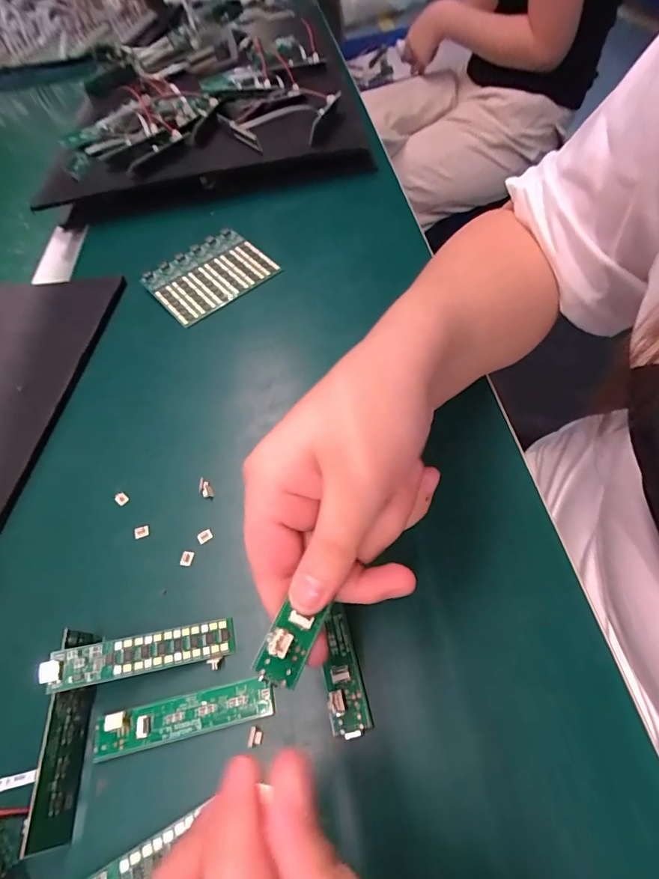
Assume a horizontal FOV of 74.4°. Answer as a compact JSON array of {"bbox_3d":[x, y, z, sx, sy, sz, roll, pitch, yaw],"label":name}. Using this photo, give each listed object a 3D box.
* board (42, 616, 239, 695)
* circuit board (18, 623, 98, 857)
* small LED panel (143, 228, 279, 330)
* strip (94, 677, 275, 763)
[{"bbox_3d":[-0.090,0.104,0.211,0.084,0.004,0.018,-5,53,-16],"label":"board"},{"bbox_3d":[-0.119,0.132,0.199,0.004,0.021,0.082,-26,53,23],"label":"circuit board"},{"bbox_3d":[-0.111,-0.154,0.404,0.103,0.016,0.084,-36,59,-19],"label":"small LED panel"},{"bbox_3d":[-0.068,0.127,0.201,0.082,0.007,0.018,-13,54,-4],"label":"strip"}]

